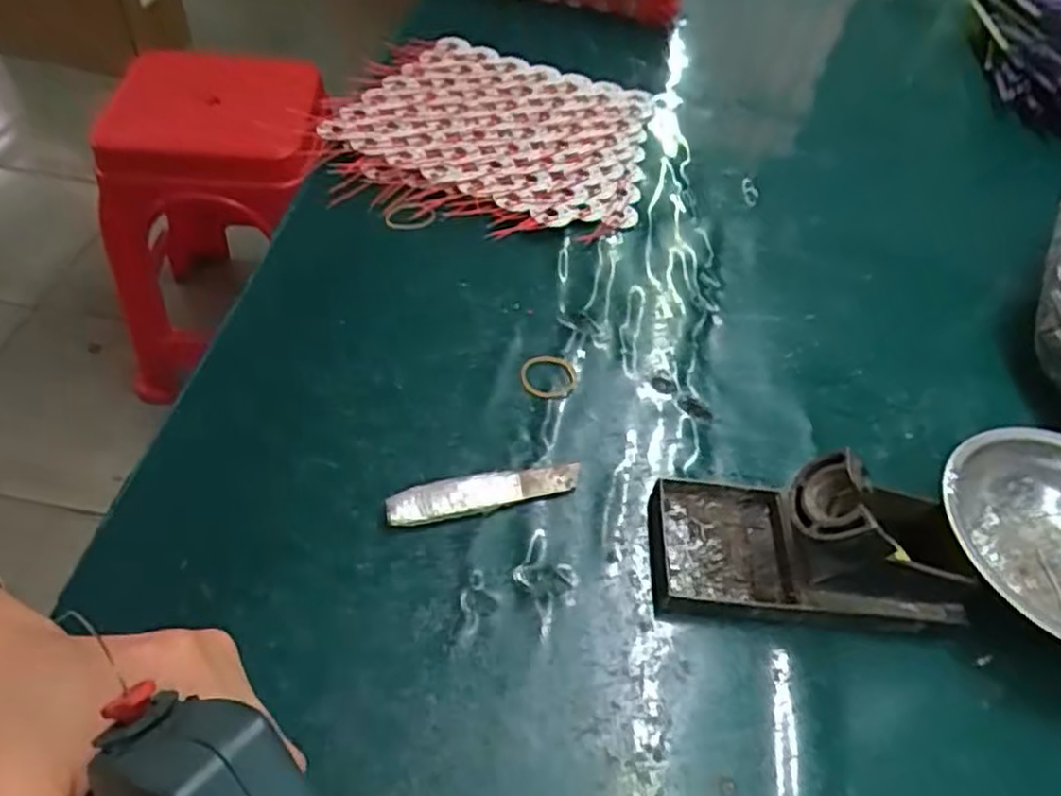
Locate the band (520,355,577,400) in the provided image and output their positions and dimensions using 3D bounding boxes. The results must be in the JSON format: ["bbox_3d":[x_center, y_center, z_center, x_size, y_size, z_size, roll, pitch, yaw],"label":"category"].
[{"bbox_3d":[0.011,-0.013,0.443,0.034,0.004,0.034,-3,51,-8],"label":"band"}]

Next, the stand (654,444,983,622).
[{"bbox_3d":[0.137,0.062,0.352,0.148,0.062,0.074,4,50,-2],"label":"stand"}]

